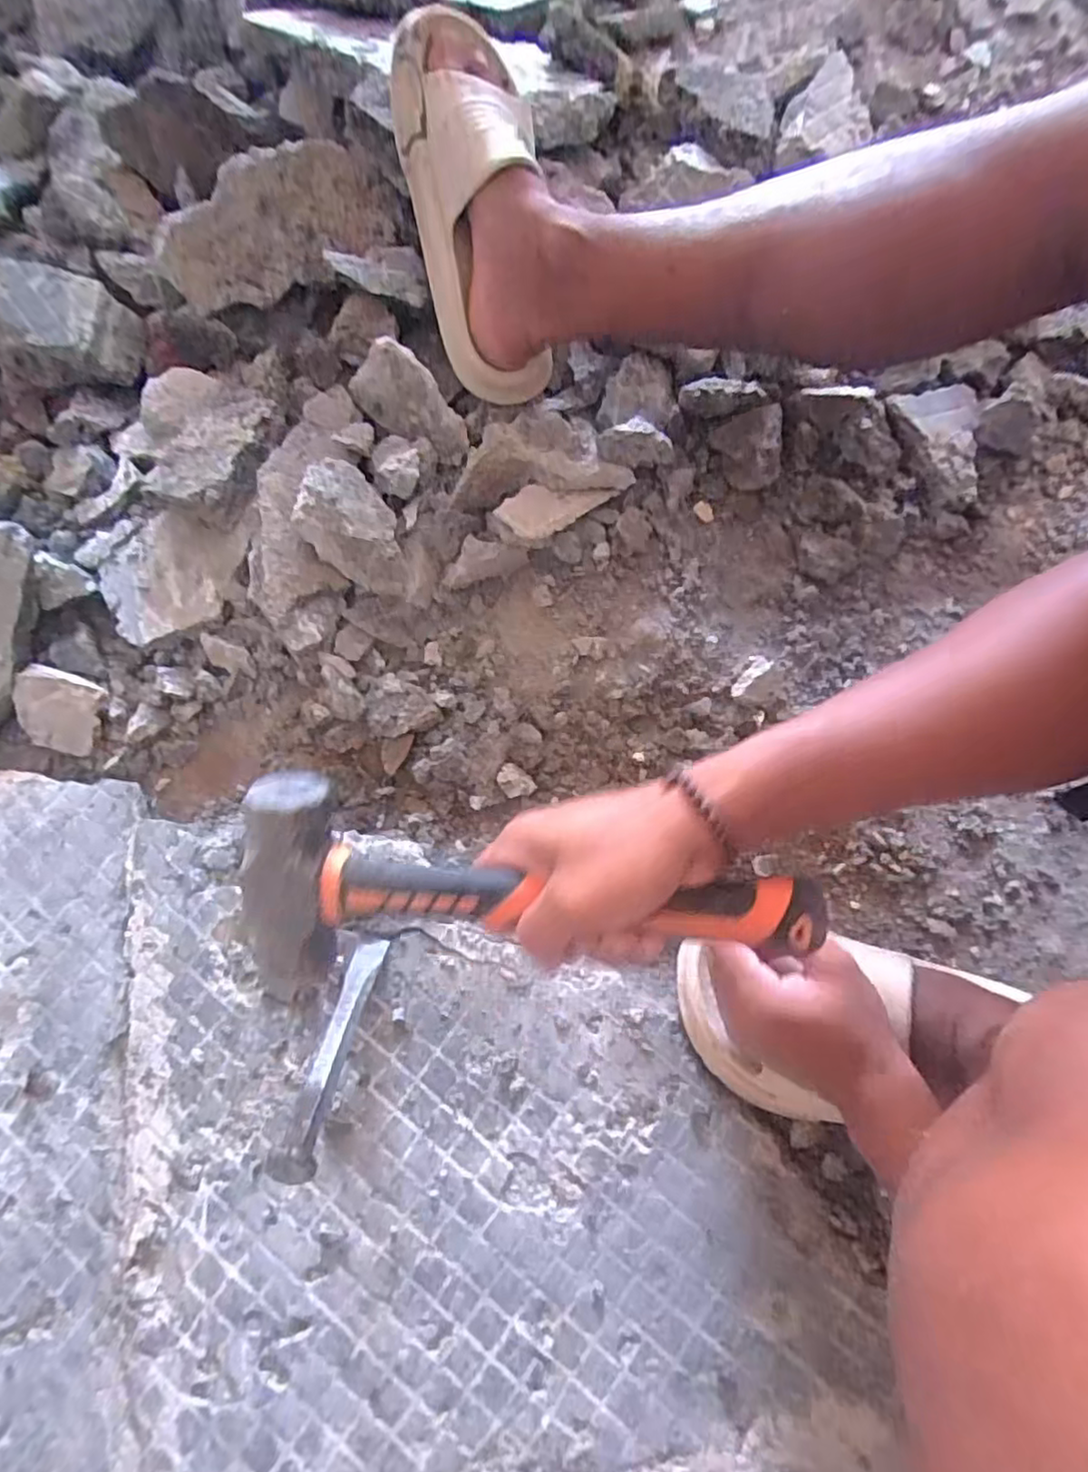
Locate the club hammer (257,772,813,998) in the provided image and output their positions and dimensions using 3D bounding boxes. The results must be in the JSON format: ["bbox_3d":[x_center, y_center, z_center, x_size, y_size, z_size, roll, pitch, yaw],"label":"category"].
[{"bbox_3d":[-0.007,0.077,0.338,0.270,0.040,0.096,2,103,1],"label":"club hammer"}]

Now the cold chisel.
[{"bbox_3d":[-0.124,0.182,0.406,0.019,0.161,0.016,2,118,3],"label":"cold chisel"}]

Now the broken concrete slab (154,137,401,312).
[{"bbox_3d":[-0.239,-0.456,0.607,0.210,0.035,0.110,-12,106,0],"label":"broken concrete slab"}]

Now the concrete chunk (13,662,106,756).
[{"bbox_3d":[-0.402,-0.022,0.556,0.076,0.029,0.060,17,76,7],"label":"concrete chunk"}]

